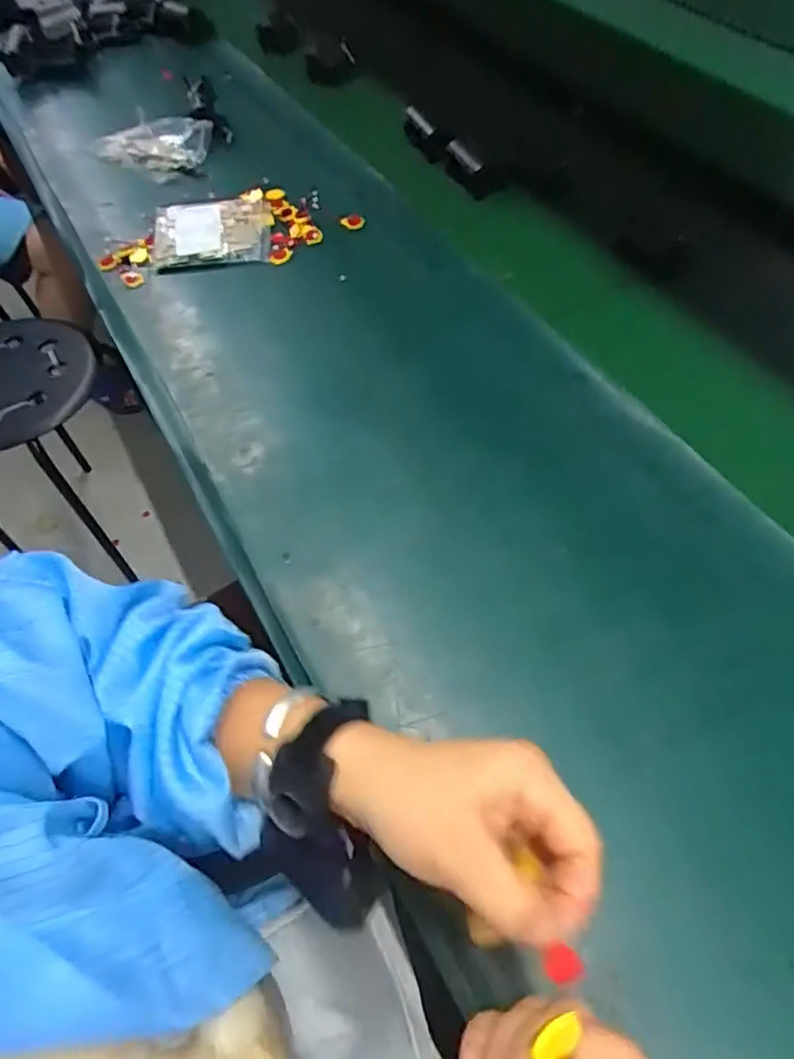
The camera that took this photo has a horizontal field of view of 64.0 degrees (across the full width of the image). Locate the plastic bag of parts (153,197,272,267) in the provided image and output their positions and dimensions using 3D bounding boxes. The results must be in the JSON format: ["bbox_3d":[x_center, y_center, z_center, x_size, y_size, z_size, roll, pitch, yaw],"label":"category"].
[{"bbox_3d":[-0.210,-0.332,0.723,0.134,0.035,0.105,-9,57,-3],"label":"plastic bag of parts"}]

